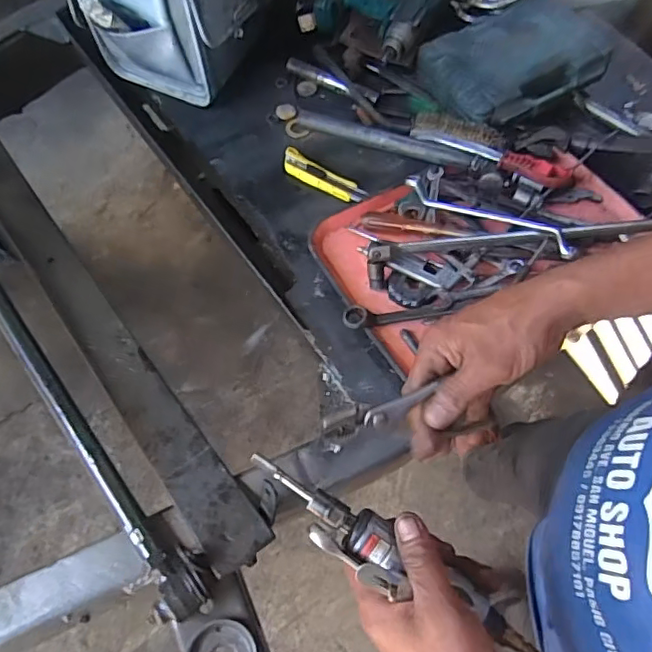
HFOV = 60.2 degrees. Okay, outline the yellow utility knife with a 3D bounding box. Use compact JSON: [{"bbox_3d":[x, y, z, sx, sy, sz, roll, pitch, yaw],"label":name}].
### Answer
[{"bbox_3d":[-0.007,-0.220,0.831,0.141,0.013,0.037,34,73,14],"label":"yellow utility knife"}]

